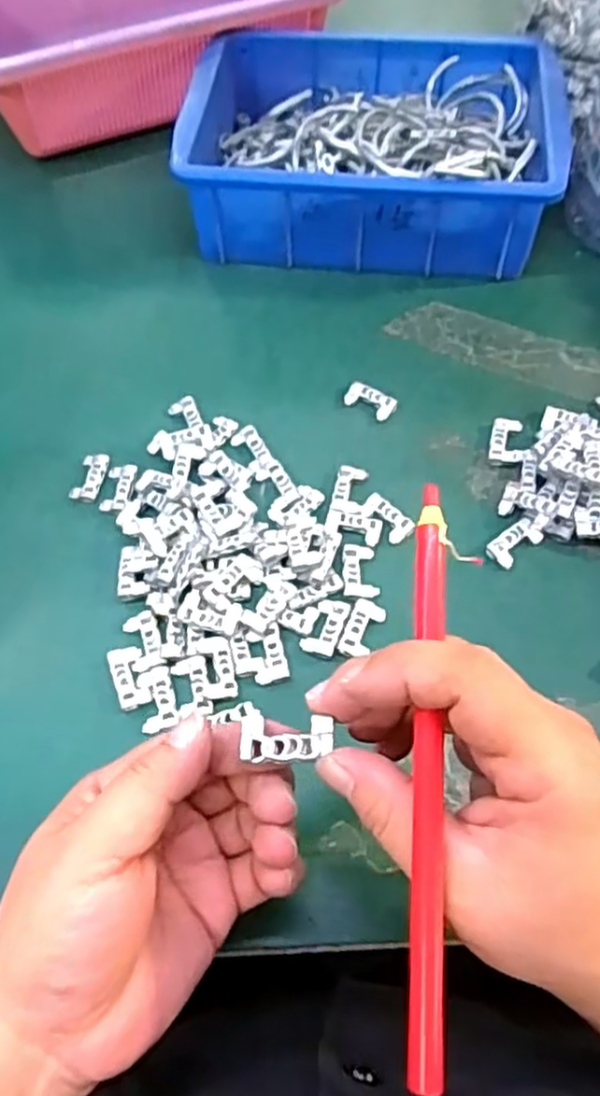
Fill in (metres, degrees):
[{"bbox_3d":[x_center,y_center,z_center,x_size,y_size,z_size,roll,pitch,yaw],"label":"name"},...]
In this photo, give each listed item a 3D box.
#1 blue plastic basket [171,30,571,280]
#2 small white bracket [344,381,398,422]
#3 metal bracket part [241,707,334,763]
[{"bbox_3d":[0.050,-0.278,0.508,0.238,0.073,0.170,5,60,4],"label":"blue plastic basket"},{"bbox_3d":[0.043,-0.089,0.437,0.031,0.007,0.017,27,64,16],"label":"small white bracket"},{"bbox_3d":[-0.004,0.061,0.234,0.028,0.004,0.015,2,60,6],"label":"metal bracket part"}]

